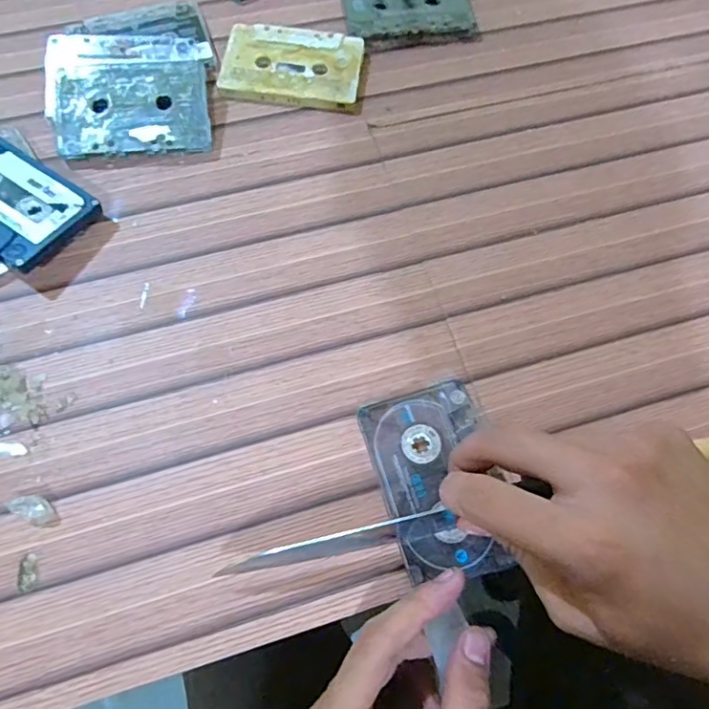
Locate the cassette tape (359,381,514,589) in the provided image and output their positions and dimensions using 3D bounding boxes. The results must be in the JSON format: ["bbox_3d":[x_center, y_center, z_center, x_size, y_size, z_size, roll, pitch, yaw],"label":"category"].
[{"bbox_3d":[0.045,0.065,0.290,0.061,0.008,0.099,-16,69,-8],"label":"cassette tape"}]

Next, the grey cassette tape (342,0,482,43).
[{"bbox_3d":[0.043,-0.275,0.435,0.101,0.008,0.071,-9,68,-6],"label":"grey cassette tape"}]

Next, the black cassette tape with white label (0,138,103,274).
[{"bbox_3d":[-0.219,-0.096,0.343,0.100,0.016,0.063,33,64,10],"label":"black cassette tape with white label"}]

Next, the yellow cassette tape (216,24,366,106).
[{"bbox_3d":[-0.045,-0.213,0.404,0.100,0.011,0.063,8,67,1],"label":"yellow cassette tape"}]

